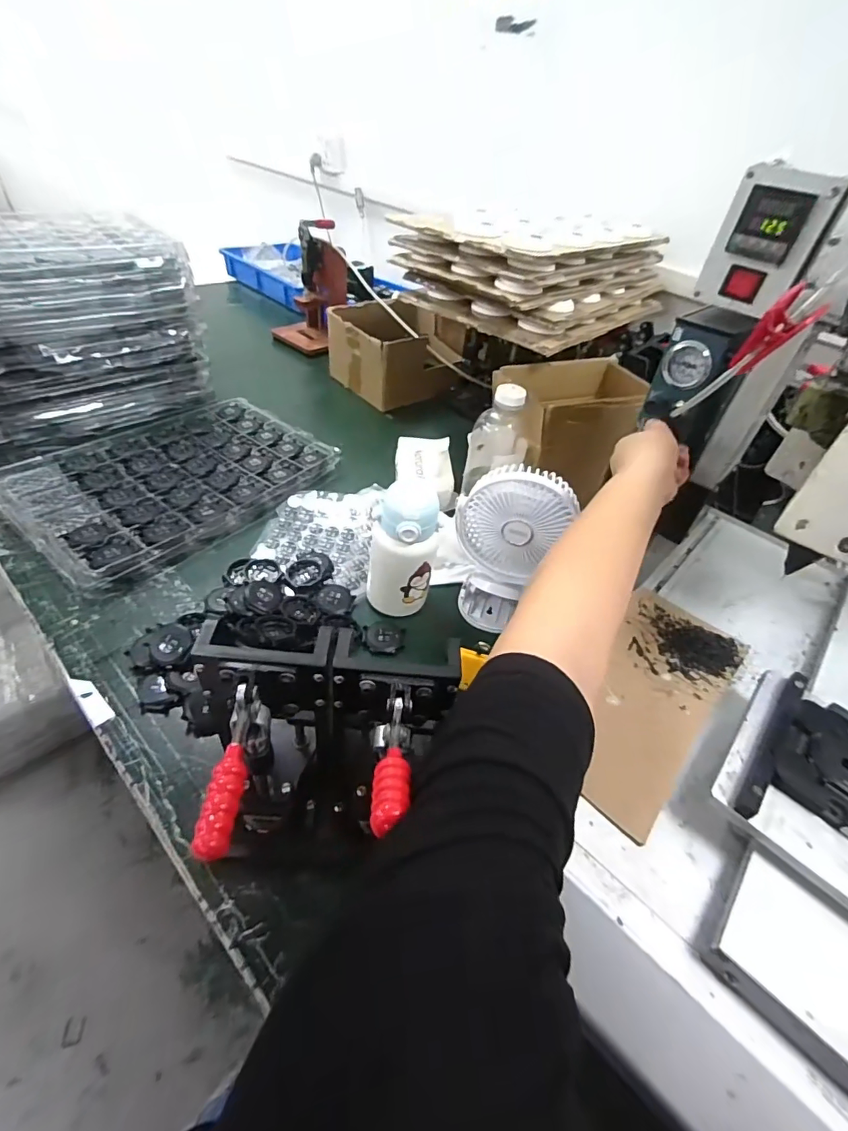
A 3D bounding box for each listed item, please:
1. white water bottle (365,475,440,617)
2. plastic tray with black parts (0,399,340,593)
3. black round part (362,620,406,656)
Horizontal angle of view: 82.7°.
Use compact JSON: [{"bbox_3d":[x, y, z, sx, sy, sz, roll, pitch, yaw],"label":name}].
[{"bbox_3d":[-0.025,-0.020,0.608,0.084,0.175,0.080,9,45,1],"label":"white water bottle"},{"bbox_3d":[-0.403,-0.155,0.788,0.322,0.029,0.438,33,50,23],"label":"plastic tray with black parts"},{"bbox_3d":[-0.052,0.090,0.617,0.052,0.013,0.049,4,45,-4],"label":"black round part"}]

